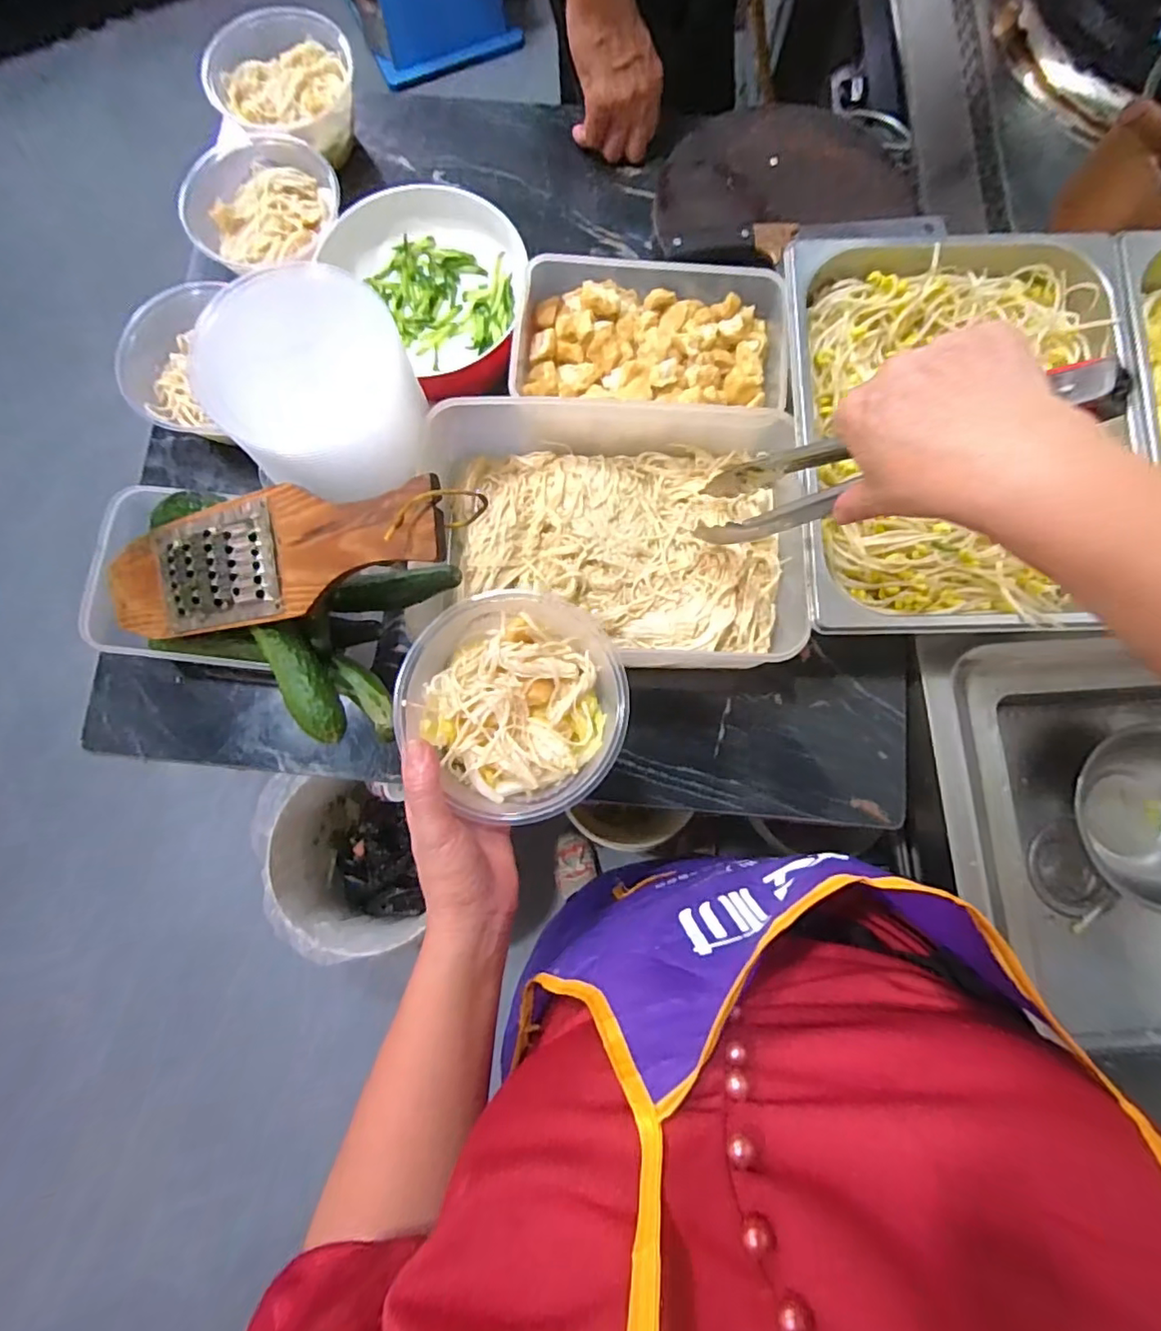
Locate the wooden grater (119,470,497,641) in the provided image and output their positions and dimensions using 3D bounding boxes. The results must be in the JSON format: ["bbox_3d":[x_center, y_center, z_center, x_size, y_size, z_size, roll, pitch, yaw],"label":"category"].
[{"bbox_3d":[-0.223,-0.072,0.394,0.355,0.026,0.081,-5,79,28],"label":"wooden grater"}]

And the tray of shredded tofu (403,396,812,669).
[{"bbox_3d":[0.027,-0.118,0.504,0.331,0.064,0.223,3,81,0],"label":"tray of shredded tofu"}]

